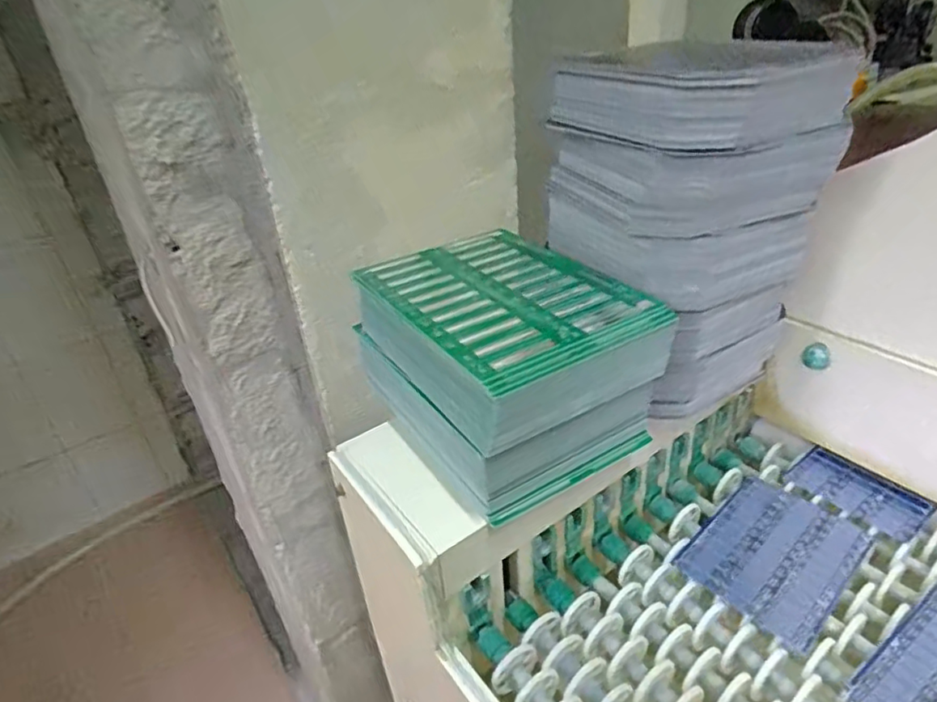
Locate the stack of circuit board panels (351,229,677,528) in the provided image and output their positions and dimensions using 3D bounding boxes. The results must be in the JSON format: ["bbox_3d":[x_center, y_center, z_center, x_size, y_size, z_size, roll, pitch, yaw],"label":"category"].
[{"bbox_3d":[0.024,0.005,0.488,0.165,0.127,0.226,-20,35,-24],"label":"stack of circuit board panels"}]

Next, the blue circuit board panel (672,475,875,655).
[{"bbox_3d":[0.259,0.168,0.489,0.145,0.008,0.106,-28,37,-34],"label":"blue circuit board panel"}]

